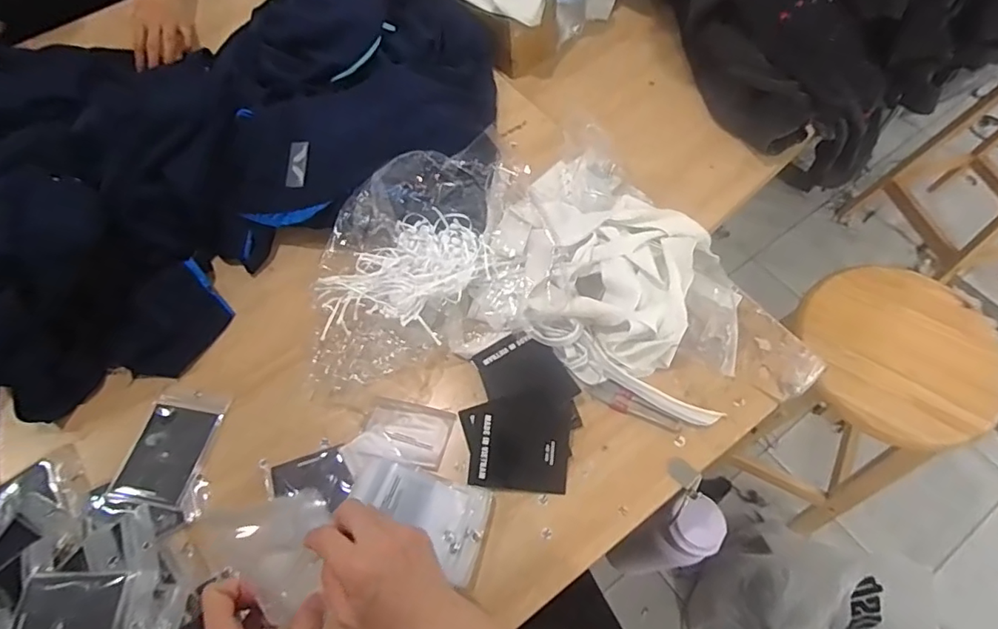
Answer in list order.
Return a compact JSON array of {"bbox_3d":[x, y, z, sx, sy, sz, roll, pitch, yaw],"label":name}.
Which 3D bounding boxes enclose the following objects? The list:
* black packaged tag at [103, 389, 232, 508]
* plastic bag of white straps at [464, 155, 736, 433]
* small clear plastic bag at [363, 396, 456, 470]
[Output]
[{"bbox_3d":[-0.355,0.140,0.583,0.086,0.012,0.122,8,64,7],"label":"black packaged tag"},{"bbox_3d":[0.145,-0.057,0.630,0.296,0.062,0.265,26,67,15],"label":"plastic bag of white straps"},{"bbox_3d":[-0.098,0.125,0.580,0.090,0.017,0.064,13,65,9],"label":"small clear plastic bag"}]

